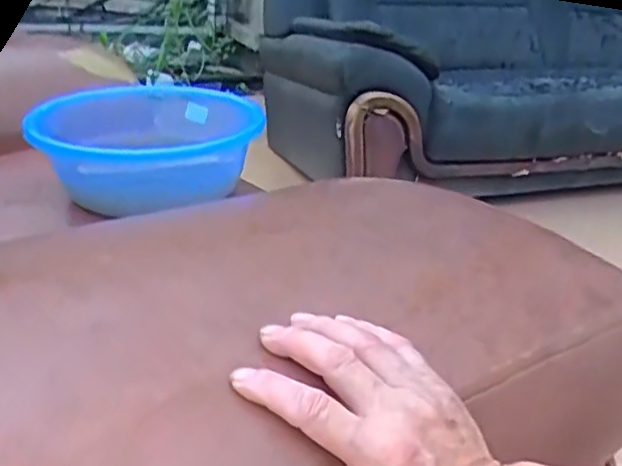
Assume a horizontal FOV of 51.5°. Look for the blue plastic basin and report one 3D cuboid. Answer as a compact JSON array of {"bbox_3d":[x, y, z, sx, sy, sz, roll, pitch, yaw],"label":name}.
[{"bbox_3d":[-0.257,-0.148,1.007,0.327,0.109,0.353,-4,25,-16],"label":"blue plastic basin"}]

